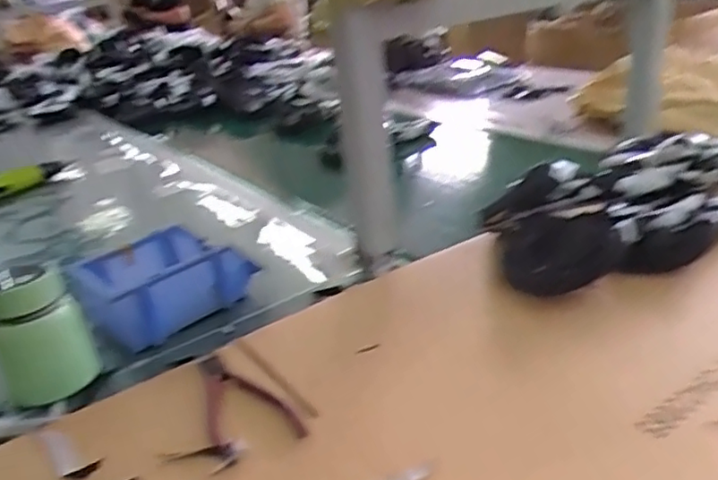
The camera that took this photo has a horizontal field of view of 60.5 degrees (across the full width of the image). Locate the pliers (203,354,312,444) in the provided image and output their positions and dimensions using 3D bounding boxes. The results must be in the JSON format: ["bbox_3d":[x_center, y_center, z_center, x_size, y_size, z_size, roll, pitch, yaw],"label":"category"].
[{"bbox_3d":[-0.106,0.133,0.529,0.068,0.007,0.149,-19,28,-24],"label":"pliers"}]

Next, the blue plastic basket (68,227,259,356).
[{"bbox_3d":[-0.219,0.047,0.696,0.177,0.078,0.115,-27,34,-37],"label":"blue plastic basket"}]

